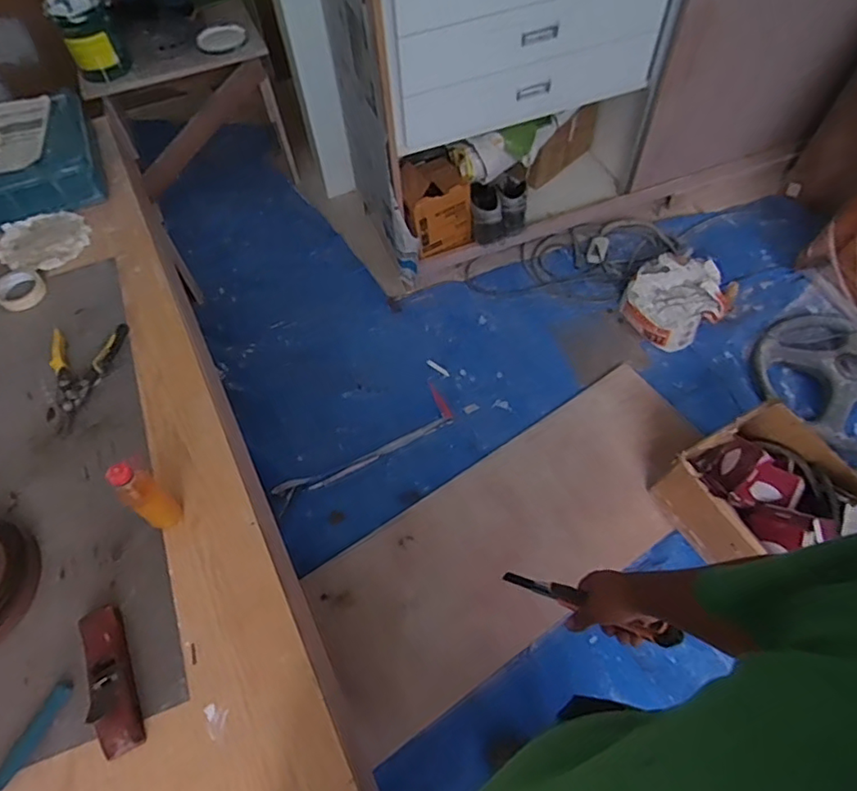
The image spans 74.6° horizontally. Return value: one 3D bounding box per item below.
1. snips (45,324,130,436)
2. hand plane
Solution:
[{"bbox_3d":[-0.660,-0.037,1.071,0.133,0.036,0.224,-5,58,0],"label":"snips"},{"bbox_3d":[-0.447,0.390,0.780,0.051,0.054,0.195,-25,60,-12],"label":"hand plane"}]

